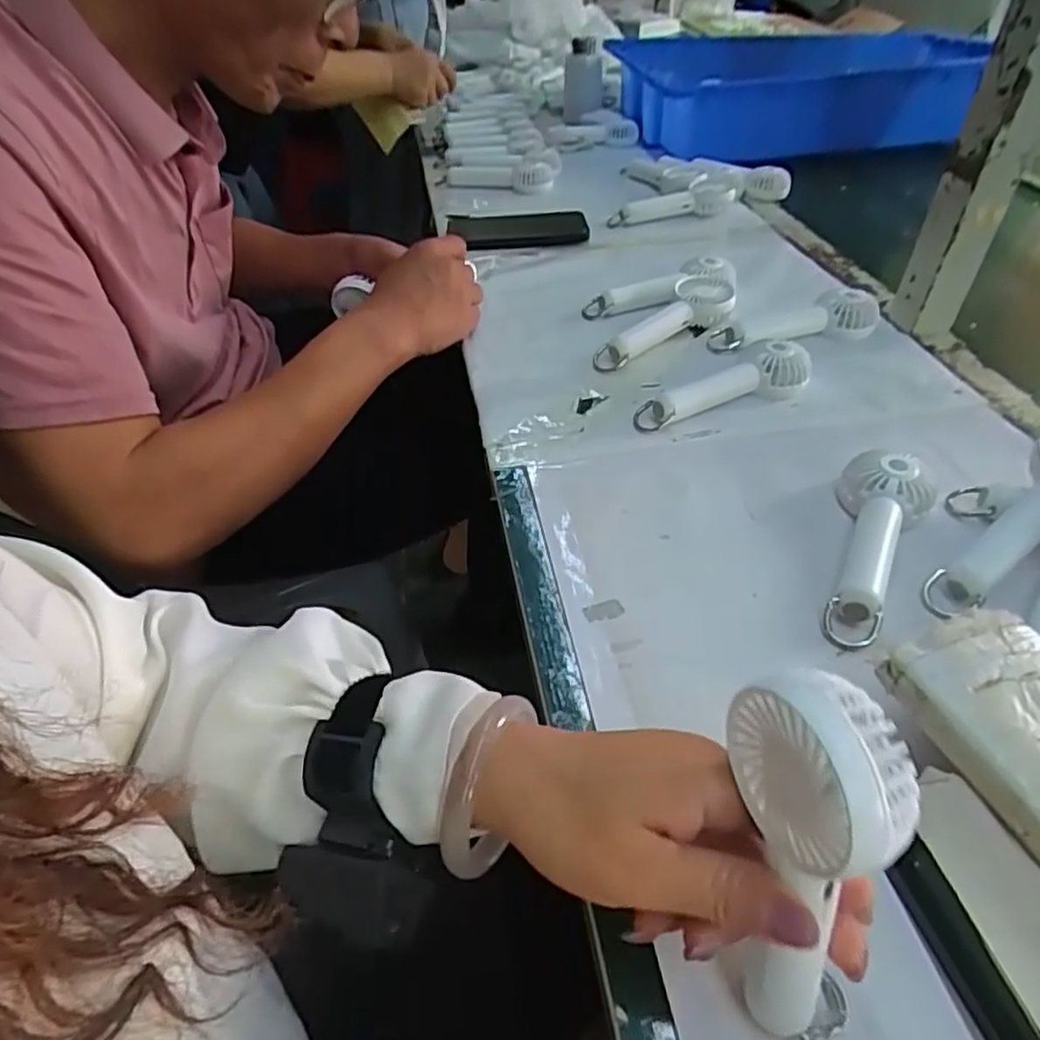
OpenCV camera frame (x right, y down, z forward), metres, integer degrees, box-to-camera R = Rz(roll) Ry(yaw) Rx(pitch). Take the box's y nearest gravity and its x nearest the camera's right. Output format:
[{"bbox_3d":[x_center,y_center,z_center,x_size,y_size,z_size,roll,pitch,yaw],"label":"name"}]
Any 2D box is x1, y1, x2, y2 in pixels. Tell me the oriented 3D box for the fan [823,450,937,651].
[{"bbox_3d":[0.214,0.011,0.423,0.054,0.036,0.146,25,49,25],"label":"fan"}]

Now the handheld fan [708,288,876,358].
[{"bbox_3d":[0.254,-0.185,0.631,0.162,0.033,0.051,-8,43,-7],"label":"handheld fan"}]

